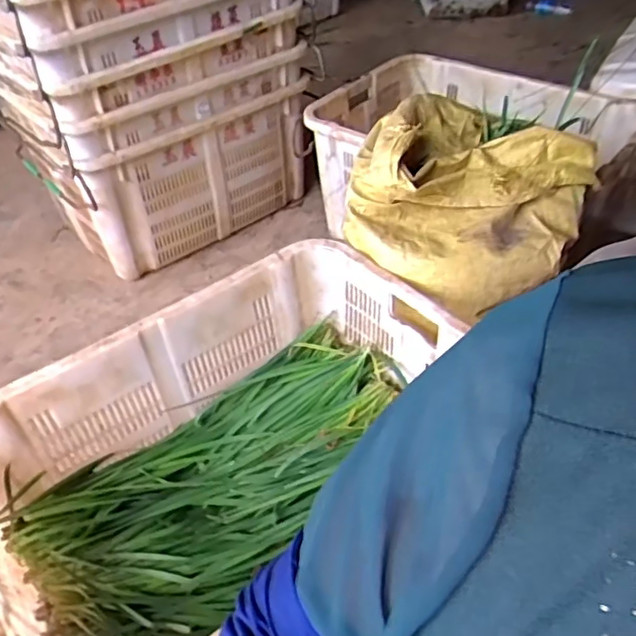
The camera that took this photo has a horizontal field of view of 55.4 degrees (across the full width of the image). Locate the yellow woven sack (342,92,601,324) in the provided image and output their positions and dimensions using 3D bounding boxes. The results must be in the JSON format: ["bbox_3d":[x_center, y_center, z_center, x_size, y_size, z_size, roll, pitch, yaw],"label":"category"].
[{"bbox_3d":[0.253,-0.208,1.009,0.323,0.195,0.362,27,51,29],"label":"yellow woven sack"}]

